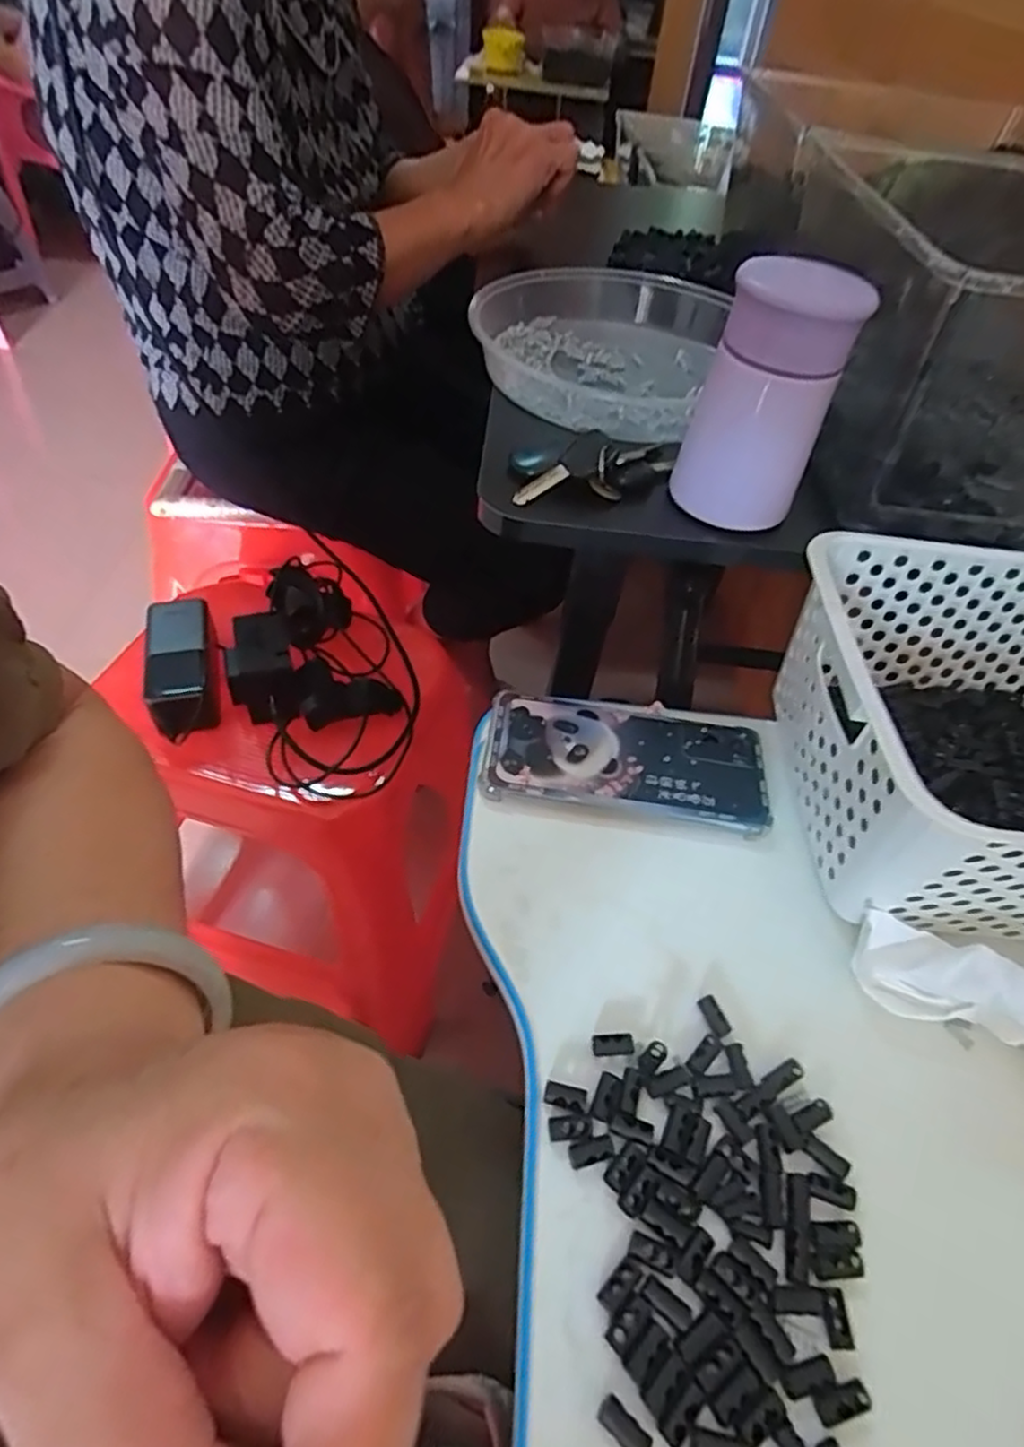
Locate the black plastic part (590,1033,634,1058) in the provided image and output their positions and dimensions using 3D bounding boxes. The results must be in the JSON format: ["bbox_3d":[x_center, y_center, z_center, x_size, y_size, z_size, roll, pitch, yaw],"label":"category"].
[{"bbox_3d":[0.046,0.144,0.319,0.019,0.004,0.009,-1,49,-7],"label":"black plastic part"}]

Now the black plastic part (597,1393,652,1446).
[{"bbox_3d":[0.038,0.237,0.239,0.019,0.004,0.008,35,54,22],"label":"black plastic part"}]

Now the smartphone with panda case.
[{"bbox_3d":[0.066,0.020,0.414,0.159,0.015,0.080,6,49,-1],"label":"smartphone with panda case"}]

